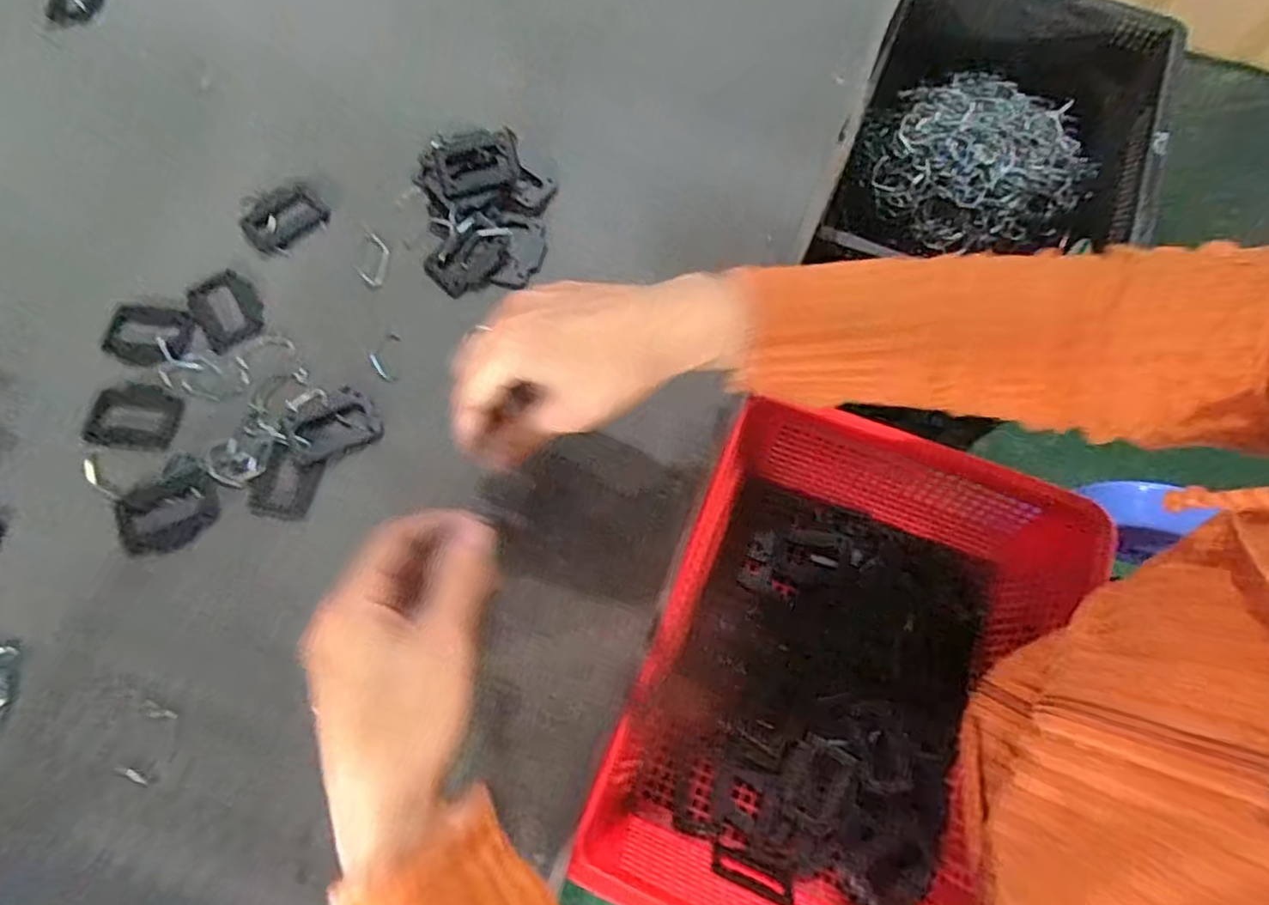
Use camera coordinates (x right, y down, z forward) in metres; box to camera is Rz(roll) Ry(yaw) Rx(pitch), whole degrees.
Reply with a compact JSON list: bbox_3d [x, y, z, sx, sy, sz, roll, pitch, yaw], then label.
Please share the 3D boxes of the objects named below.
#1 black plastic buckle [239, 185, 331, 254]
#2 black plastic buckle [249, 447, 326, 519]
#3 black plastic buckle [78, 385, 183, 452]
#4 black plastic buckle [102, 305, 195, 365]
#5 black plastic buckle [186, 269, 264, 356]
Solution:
[{"bbox_3d":[-0.229,-0.153,0.426,0.050,0.004,0.043,-40,75,-11],"label":"black plastic buckle"},{"bbox_3d":[-0.197,0.018,0.371,0.033,0.004,0.038,12,72,5],"label":"black plastic buckle"},{"bbox_3d":[-0.293,-0.022,0.384,0.054,0.004,0.039,4,72,2],"label":"black plastic buckle"},{"bbox_3d":[-0.298,-0.073,0.401,0.053,0.004,0.038,7,72,3],"label":"black plastic buckle"},{"bbox_3d":[-0.253,-0.090,0.407,0.037,0.004,0.053,-35,74,-10],"label":"black plastic buckle"}]

